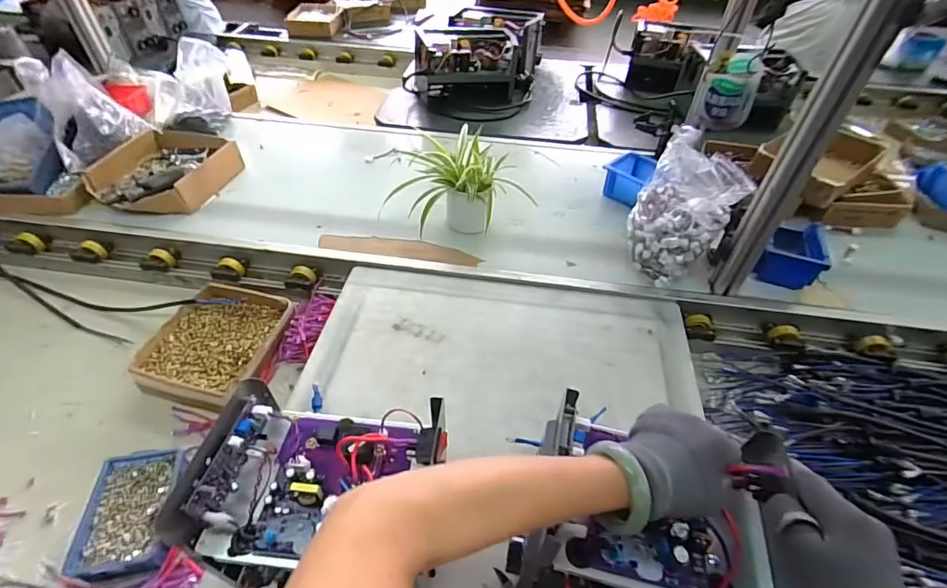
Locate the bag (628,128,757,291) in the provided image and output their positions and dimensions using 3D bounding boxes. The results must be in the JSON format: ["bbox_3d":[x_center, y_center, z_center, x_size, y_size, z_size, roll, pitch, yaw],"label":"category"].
[{"bbox_3d":[0.367,-0.146,0.808,0.161,0.205,0.159,24,50,20],"label":"bag"}]

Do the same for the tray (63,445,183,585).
[{"bbox_3d":[-0.447,0.288,0.605,0.105,0.045,0.151,-9,47,-10],"label":"tray"}]

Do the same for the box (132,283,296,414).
[{"bbox_3d":[-0.444,0.085,0.804,0.198,0.043,0.227,12,47,10],"label":"box"}]

